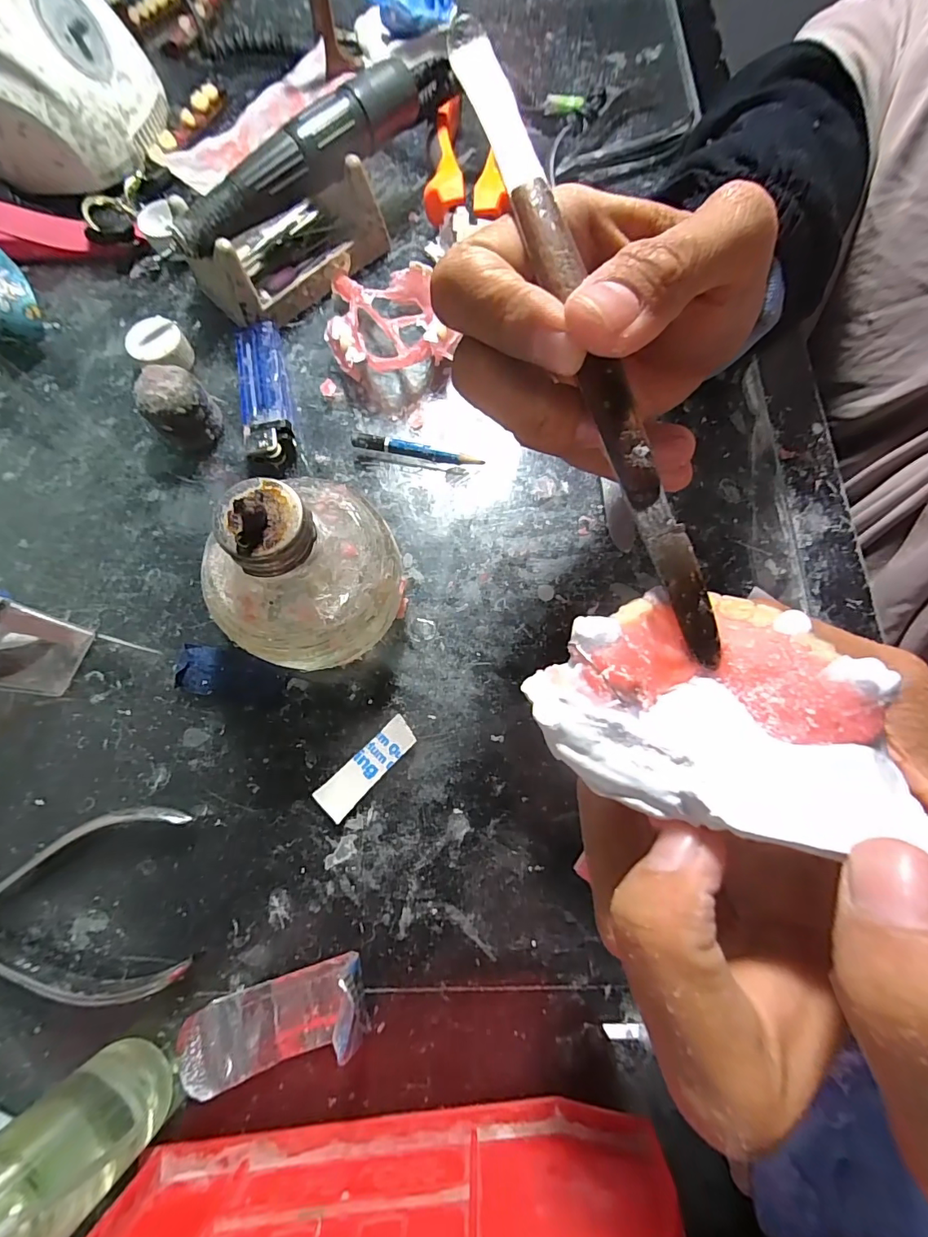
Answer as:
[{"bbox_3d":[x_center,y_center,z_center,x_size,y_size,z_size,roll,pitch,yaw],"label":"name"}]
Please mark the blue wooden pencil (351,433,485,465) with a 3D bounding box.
[{"bbox_3d":[-0.023,-0.084,0.238,0.065,0.009,0.008,11,75,4],"label":"blue wooden pencil"}]

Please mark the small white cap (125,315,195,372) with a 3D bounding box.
[{"bbox_3d":[-0.159,-0.141,0.252,0.027,0.018,0.028,0,75,1],"label":"small white cap"}]

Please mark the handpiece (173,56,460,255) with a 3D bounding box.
[{"bbox_3d":[-0.070,-0.238,0.240,0.021,0.025,0.175,43,79,11],"label":"handpiece"}]

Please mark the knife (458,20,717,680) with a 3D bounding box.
[{"bbox_3d":[0.029,-0.069,0.115,0.010,0.005,0.165,-19,86,-4],"label":"knife"}]

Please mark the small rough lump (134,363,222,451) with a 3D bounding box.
[{"bbox_3d":[-0.140,-0.102,0.234,0.029,0.032,0.025,-43,78,-10],"label":"small rough lump"}]

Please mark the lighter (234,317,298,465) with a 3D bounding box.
[{"bbox_3d":[-0.103,-0.117,0.246,0.023,0.013,0.082,-12,75,-3],"label":"lighter"}]

